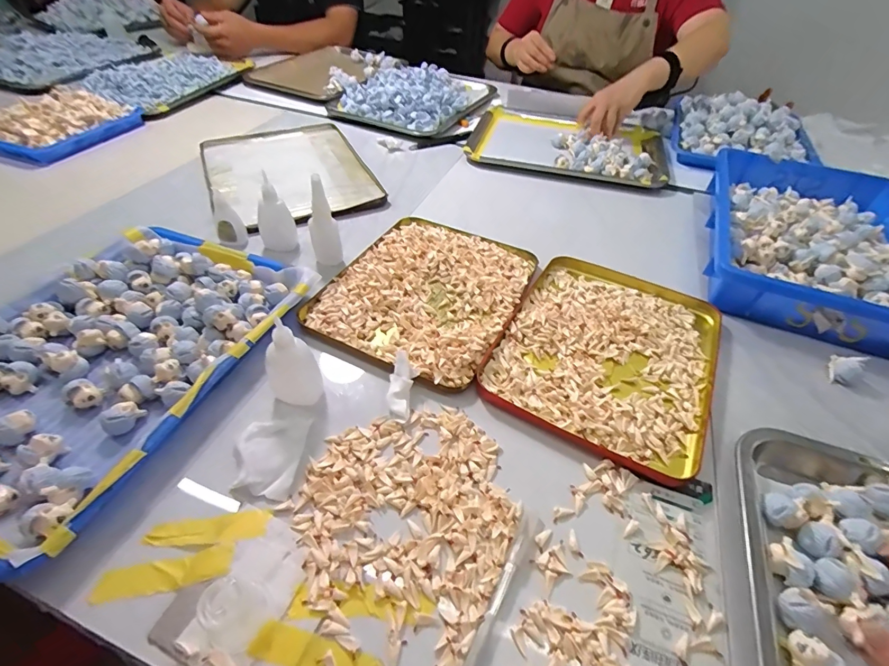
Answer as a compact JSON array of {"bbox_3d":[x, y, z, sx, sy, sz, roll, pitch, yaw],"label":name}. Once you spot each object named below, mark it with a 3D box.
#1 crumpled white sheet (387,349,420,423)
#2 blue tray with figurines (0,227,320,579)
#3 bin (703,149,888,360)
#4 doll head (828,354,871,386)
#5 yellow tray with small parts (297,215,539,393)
[{"bbox_3d":[-0.038,0.050,0.387,0.025,0.012,0.067,1,61,1],"label":"crumpled white sheet"},{"bbox_3d":[-0.311,0.015,0.395,0.251,0.039,0.324,18,48,14],"label":"blue tray with figurines"},{"bbox_3d":[0.485,-0.129,0.552,0.245,0.051,0.368,19,48,15],"label":"bin"},{"bbox_3d":[0.402,0.036,0.420,0.025,0.020,0.029,21,48,16],"label":"doll head"},{"bbox_3d":[-0.018,-0.055,0.489,0.198,0.017,0.241,21,48,16],"label":"yellow tray with small parts"}]

